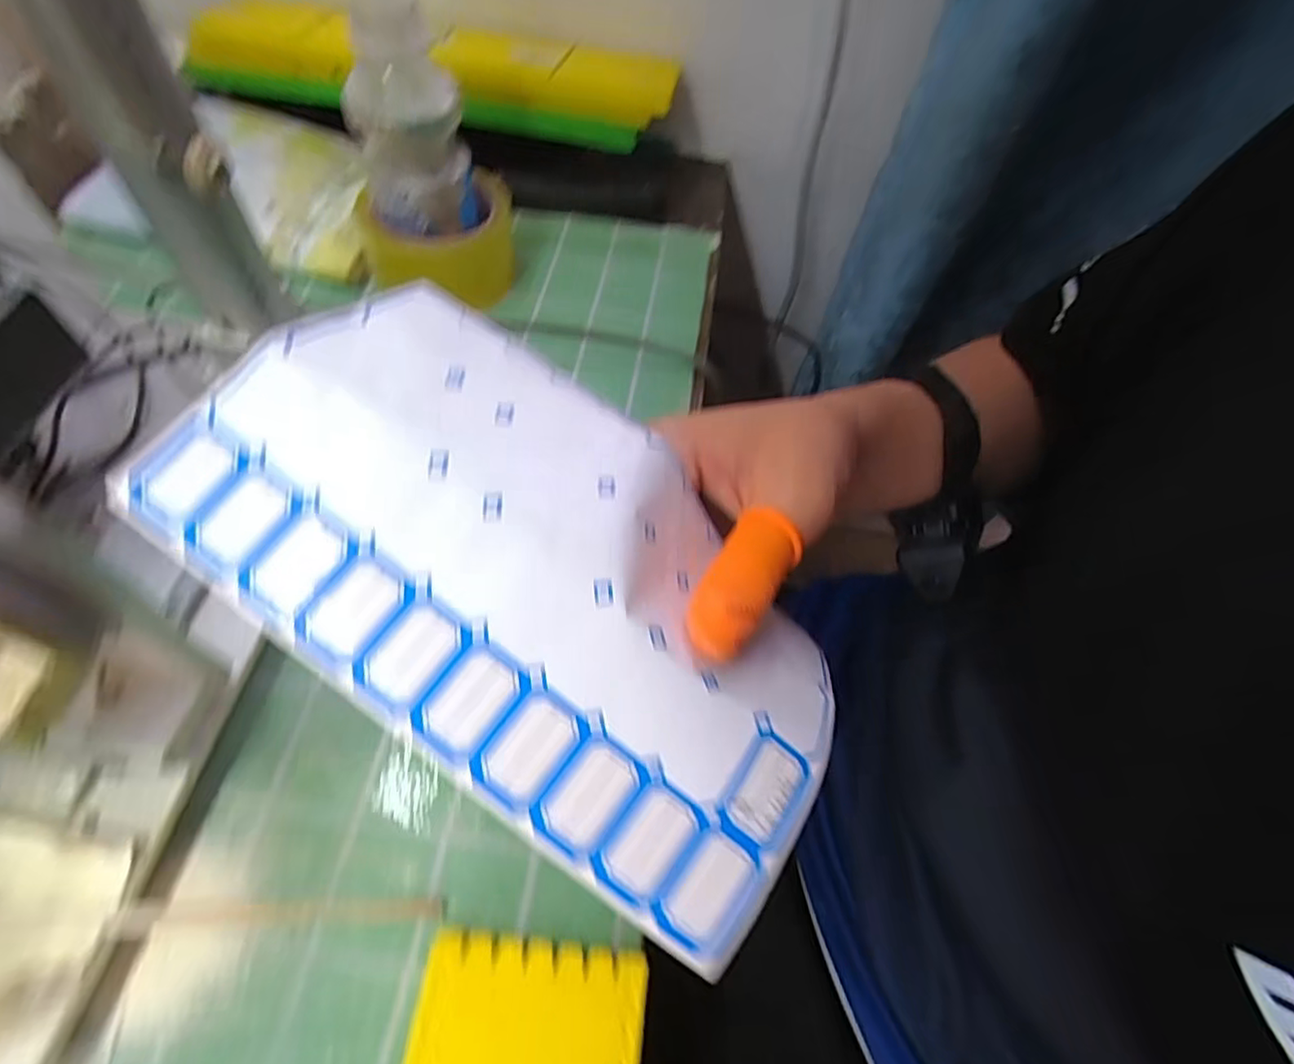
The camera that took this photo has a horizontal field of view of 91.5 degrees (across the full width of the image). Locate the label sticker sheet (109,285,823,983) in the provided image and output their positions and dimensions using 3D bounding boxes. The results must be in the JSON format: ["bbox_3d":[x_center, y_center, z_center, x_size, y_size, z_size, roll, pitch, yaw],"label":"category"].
[{"bbox_3d":[-0.031,0.011,0.182,0.198,0.023,0.111,38,70,2],"label":"label sticker sheet"}]

